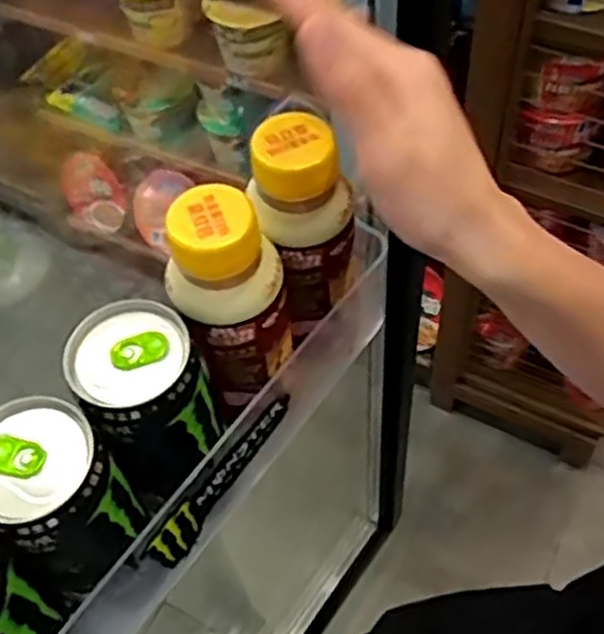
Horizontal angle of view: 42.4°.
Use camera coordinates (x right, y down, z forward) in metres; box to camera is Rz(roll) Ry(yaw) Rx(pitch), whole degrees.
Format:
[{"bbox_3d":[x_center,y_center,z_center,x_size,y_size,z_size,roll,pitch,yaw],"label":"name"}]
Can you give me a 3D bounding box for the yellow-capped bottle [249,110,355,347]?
[{"bbox_3d":[0.002,-0.046,0.413,0.054,0.126,0.050,-23,57,-11],"label":"yellow-capped bottle"}]

